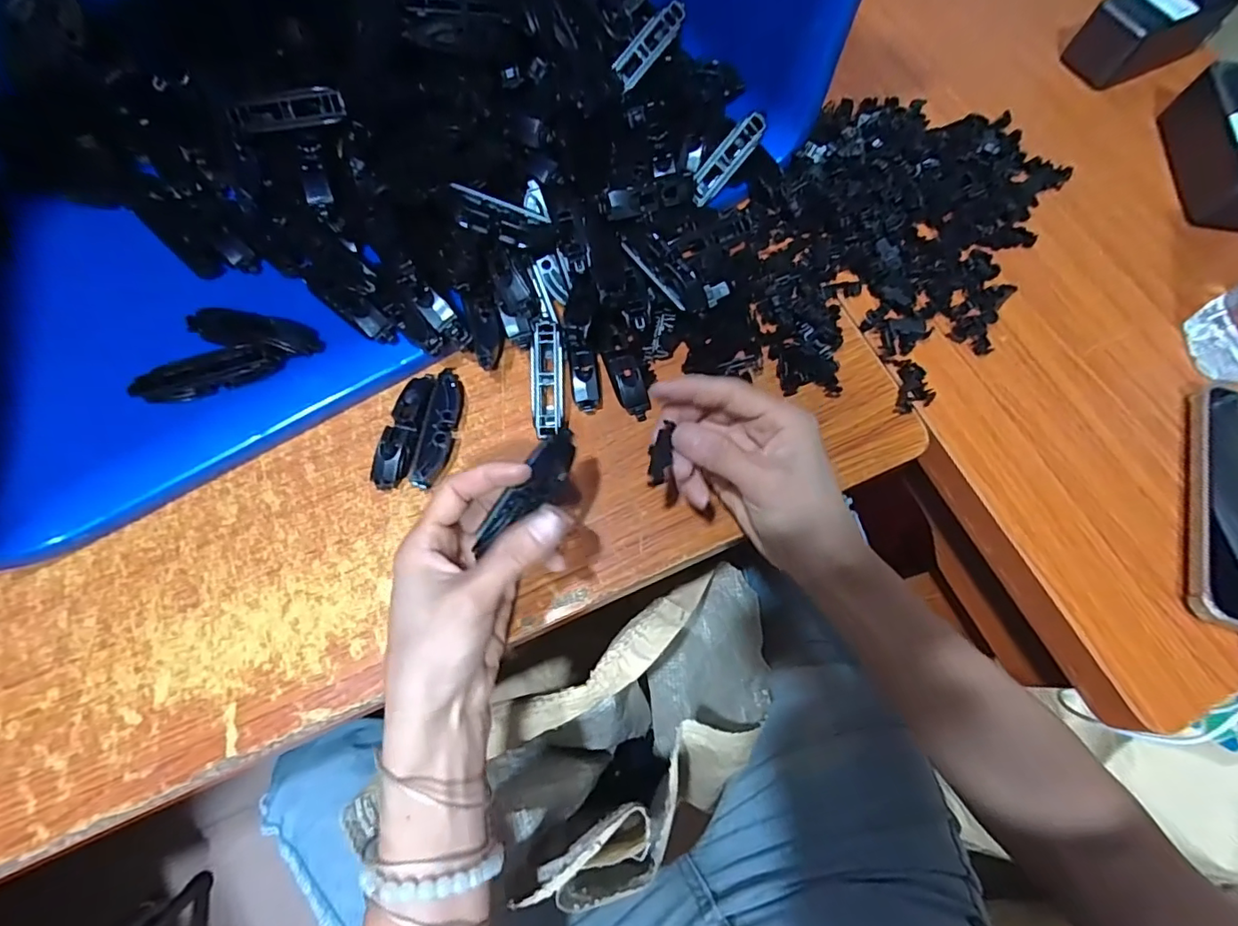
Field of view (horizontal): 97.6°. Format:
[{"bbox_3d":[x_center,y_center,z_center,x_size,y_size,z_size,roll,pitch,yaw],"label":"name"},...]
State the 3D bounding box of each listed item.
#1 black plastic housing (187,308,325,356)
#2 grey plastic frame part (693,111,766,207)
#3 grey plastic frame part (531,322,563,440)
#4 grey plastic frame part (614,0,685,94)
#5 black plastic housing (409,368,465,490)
[{"bbox_3d":[-0.233,-0.083,0.346,0.078,0.022,0.024,5,70,1],"label":"black plastic housing"},{"bbox_3d":[0.076,-0.216,0.386,0.019,0.010,0.067,48,112,13],"label":"grey plastic frame part"},{"bbox_3d":[-0.047,-0.054,0.350,0.020,0.007,0.074,-1,87,-3],"label":"grey plastic frame part"},{"bbox_3d":[0.021,-0.304,0.393,0.063,0.018,0.017,-44,76,17],"label":"grey plastic frame part"},{"bbox_3d":[-0.114,-0.023,0.349,0.018,0.017,0.084,8,70,1],"label":"black plastic housing"}]

